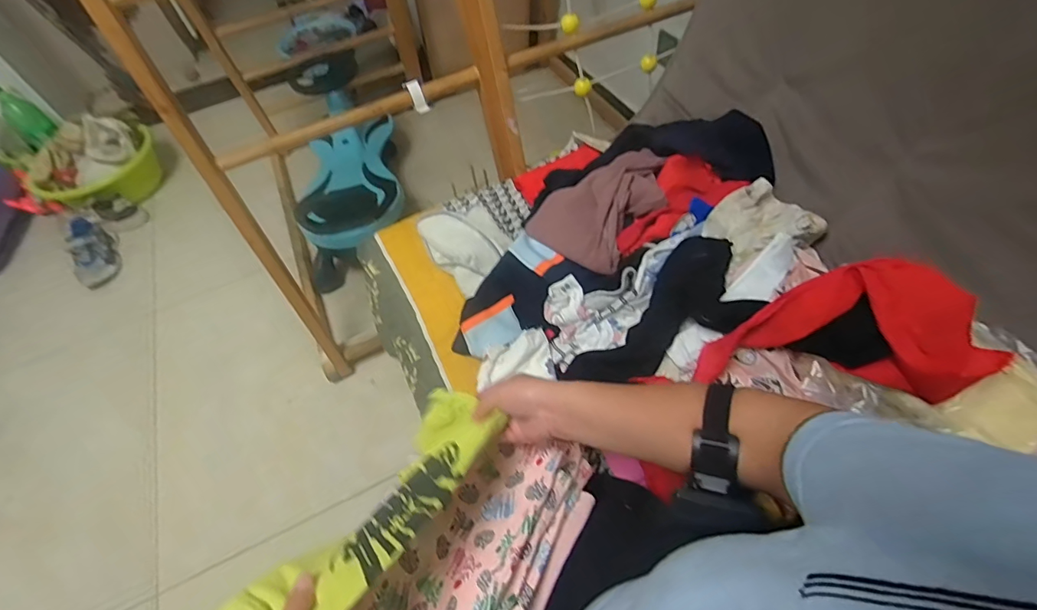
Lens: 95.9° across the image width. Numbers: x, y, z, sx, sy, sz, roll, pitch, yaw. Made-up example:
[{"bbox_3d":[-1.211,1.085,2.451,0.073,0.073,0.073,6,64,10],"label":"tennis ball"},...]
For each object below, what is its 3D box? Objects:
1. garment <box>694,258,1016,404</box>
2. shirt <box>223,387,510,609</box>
[{"bbox_3d":[0.374,0.033,0.567,0.294,0.166,0.119,-7,48,39],"label":"garment"},{"bbox_3d":[-0.146,0.208,0.435,0.114,0.073,0.333,31,49,23],"label":"shirt"}]

